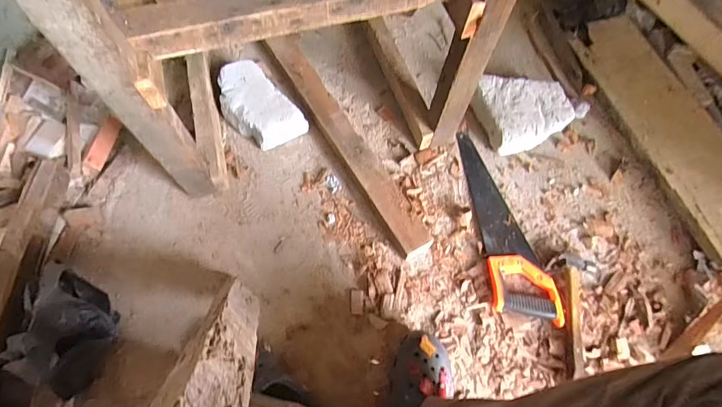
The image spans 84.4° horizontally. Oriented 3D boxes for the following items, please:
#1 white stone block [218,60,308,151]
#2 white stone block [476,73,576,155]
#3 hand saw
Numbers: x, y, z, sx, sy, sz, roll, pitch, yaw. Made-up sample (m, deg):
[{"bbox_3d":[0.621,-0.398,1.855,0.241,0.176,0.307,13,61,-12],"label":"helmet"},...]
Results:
[{"bbox_3d":[-0.232,-0.211,0.877,0.119,0.071,0.218,-40,72,-19],"label":"white stone block"},{"bbox_3d":[0.376,-0.210,0.910,0.199,0.068,0.179,-13,65,-8],"label":"white stone block"},{"bbox_3d":[0.282,0.026,0.805,0.112,0.029,0.422,-7,65,-5],"label":"hand saw"}]

